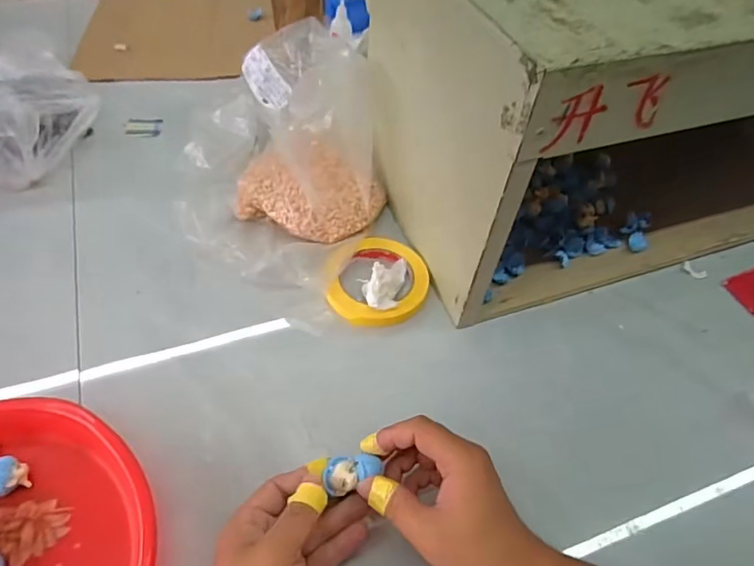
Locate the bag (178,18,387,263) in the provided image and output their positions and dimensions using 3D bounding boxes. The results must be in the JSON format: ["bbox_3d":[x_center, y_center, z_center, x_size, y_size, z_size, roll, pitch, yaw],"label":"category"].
[{"bbox_3d":[-0.114,-0.155,0.590,0.229,0.136,0.305,-13,54,-15],"label":"bag"}]

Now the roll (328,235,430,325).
[{"bbox_3d":[0.002,-0.004,0.552,0.105,0.025,0.103,5,52,-1],"label":"roll"}]

